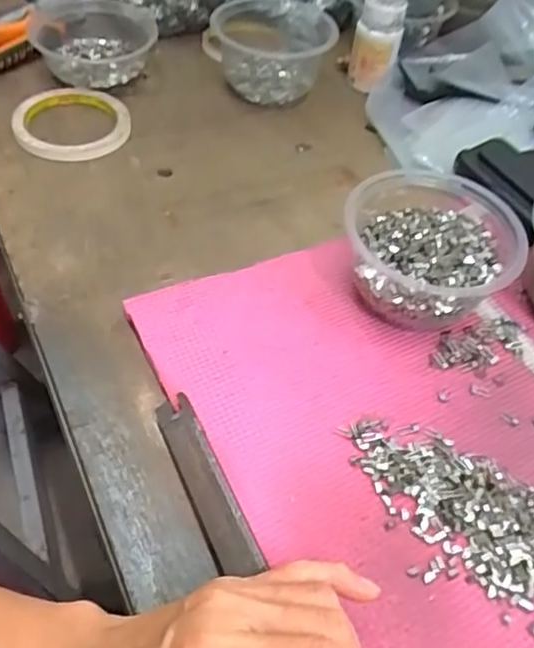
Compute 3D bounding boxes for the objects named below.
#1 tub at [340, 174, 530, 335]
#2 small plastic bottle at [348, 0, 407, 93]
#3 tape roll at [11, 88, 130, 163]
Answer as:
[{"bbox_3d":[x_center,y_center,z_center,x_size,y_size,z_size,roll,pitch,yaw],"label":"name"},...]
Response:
[{"bbox_3d":[0.113,-0.051,0.434,0.110,0.071,0.109,2,51,-2],"label":"tub"},{"bbox_3d":[0.108,-0.278,0.623,0.045,0.073,0.051,18,52,11],"label":"small plastic bottle"},{"bbox_3d":[-0.170,-0.179,0.560,0.095,0.016,0.093,1,51,-3],"label":"tape roll"}]

